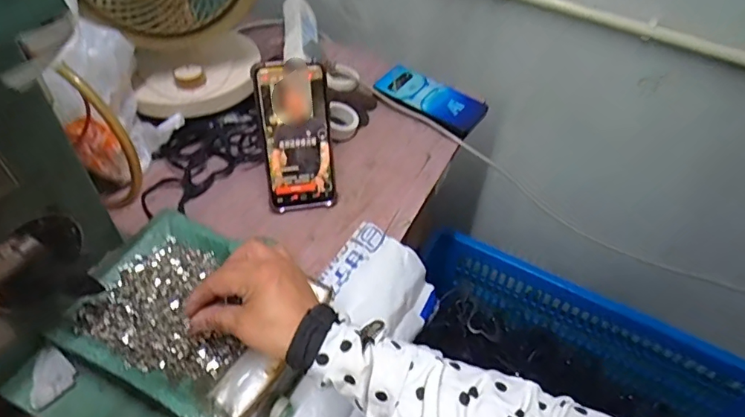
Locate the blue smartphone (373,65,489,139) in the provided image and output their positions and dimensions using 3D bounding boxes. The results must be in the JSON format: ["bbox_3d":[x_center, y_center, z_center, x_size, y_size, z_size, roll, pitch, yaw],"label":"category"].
[{"bbox_3d":[0.084,-0.160,0.721,0.155,0.015,0.075,31,57,10],"label":"blue smartphone"}]

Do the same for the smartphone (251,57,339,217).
[{"bbox_3d":[-0.084,-0.076,0.553,0.076,0.170,0.005,-8,27,-8],"label":"smartphone"}]

